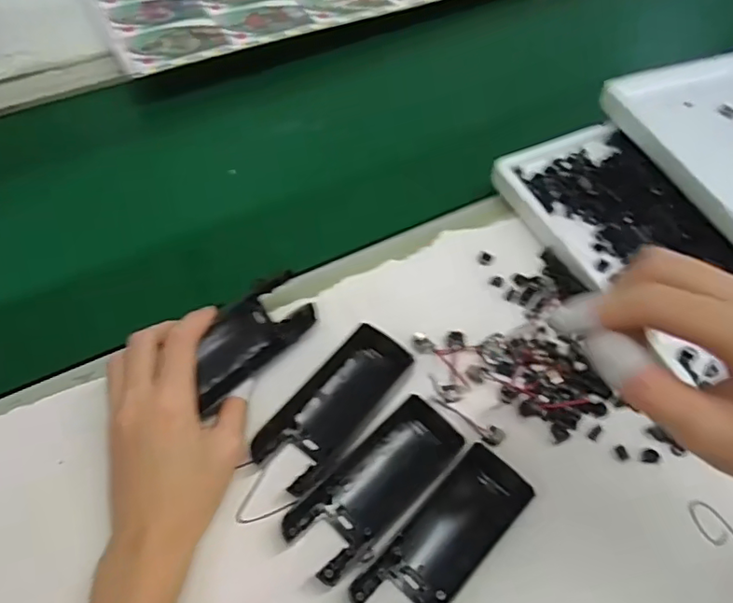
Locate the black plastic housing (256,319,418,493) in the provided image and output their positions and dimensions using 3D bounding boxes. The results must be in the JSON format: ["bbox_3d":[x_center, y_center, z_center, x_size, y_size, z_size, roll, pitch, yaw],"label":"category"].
[{"bbox_3d":[-0.022,0.060,0.350,0.043,0.022,0.103,36,61,20],"label":"black plastic housing"}]

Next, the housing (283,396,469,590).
[{"bbox_3d":[0.004,0.101,0.324,0.048,0.022,0.106,39,62,22],"label":"housing"}]

